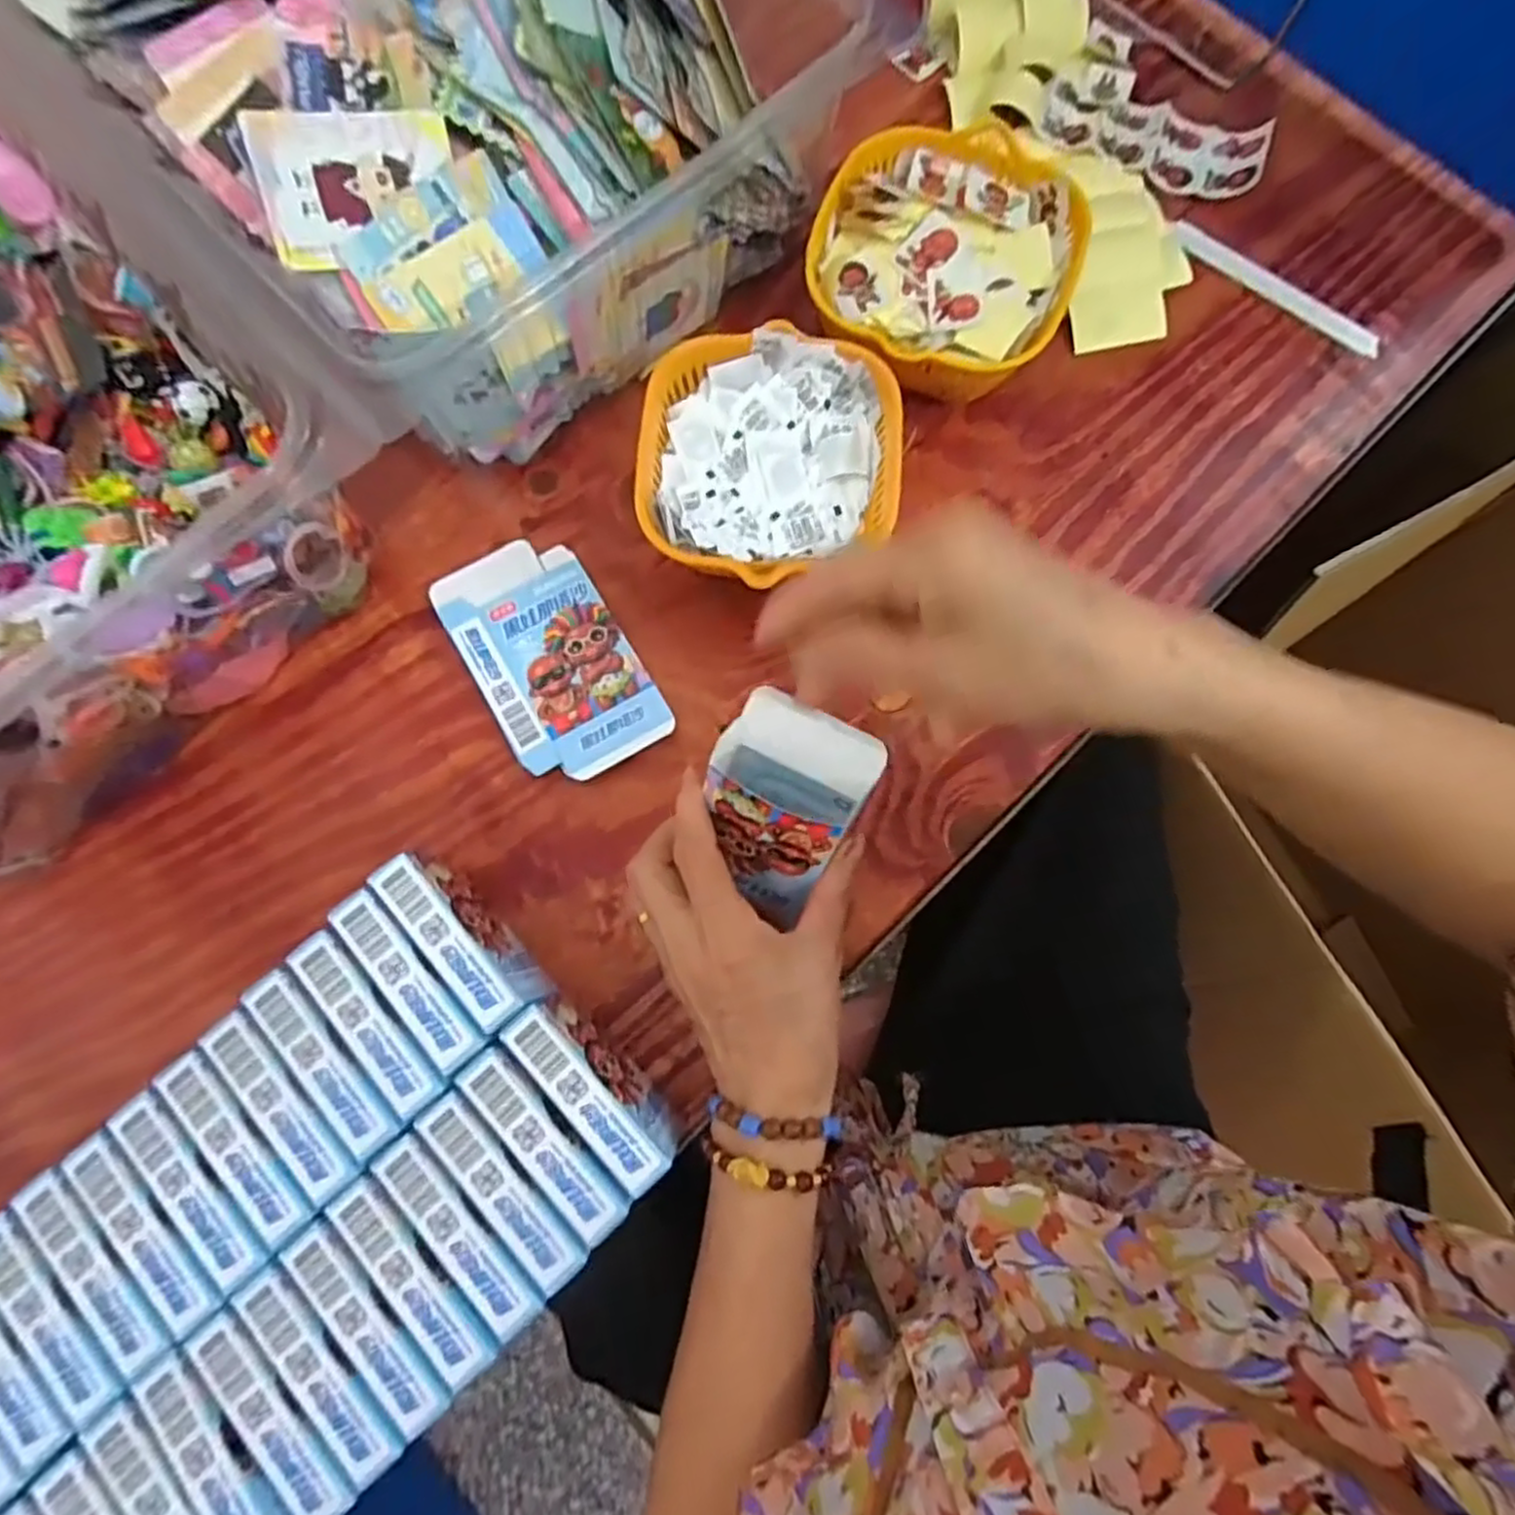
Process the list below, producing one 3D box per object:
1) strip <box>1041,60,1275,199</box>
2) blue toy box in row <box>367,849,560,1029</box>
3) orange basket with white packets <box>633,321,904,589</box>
[{"bbox_3d":[0.266,-0.420,0.497,0.145,0.013,0.065,25,79,6],"label":"strip"},{"bbox_3d":[-0.140,0.090,0.367,0.025,0.066,0.091,-43,80,-8],"label":"blue toy box in row"},{"bbox_3d":[0.007,-0.157,0.419,0.139,0.060,0.137,3,78,2],"label":"orange basket with white packets"}]

